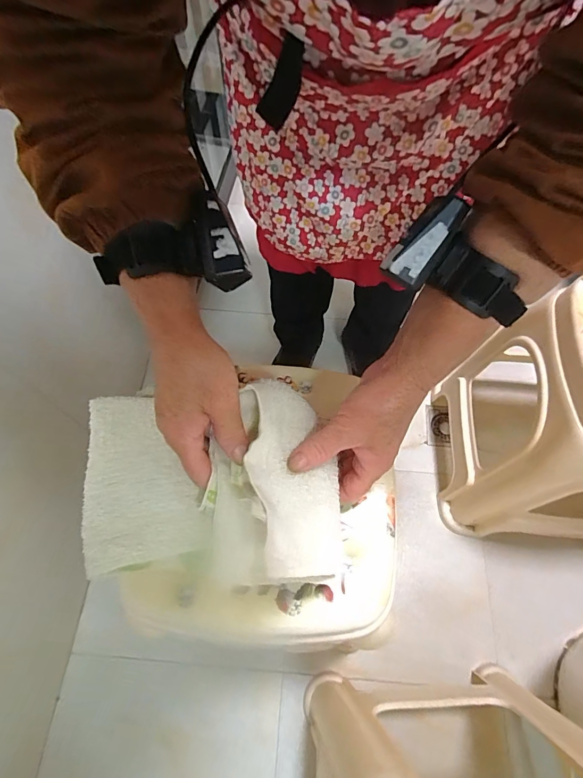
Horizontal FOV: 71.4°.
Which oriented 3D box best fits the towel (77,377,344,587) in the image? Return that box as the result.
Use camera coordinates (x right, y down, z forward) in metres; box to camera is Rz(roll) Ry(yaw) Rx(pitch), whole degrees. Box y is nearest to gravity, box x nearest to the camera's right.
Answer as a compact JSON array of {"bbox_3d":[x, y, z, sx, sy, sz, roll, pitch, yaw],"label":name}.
[{"bbox_3d":[-0.070,0.073,0.332,0.213,0.064,0.149,-2,65,-1],"label":"towel"}]

